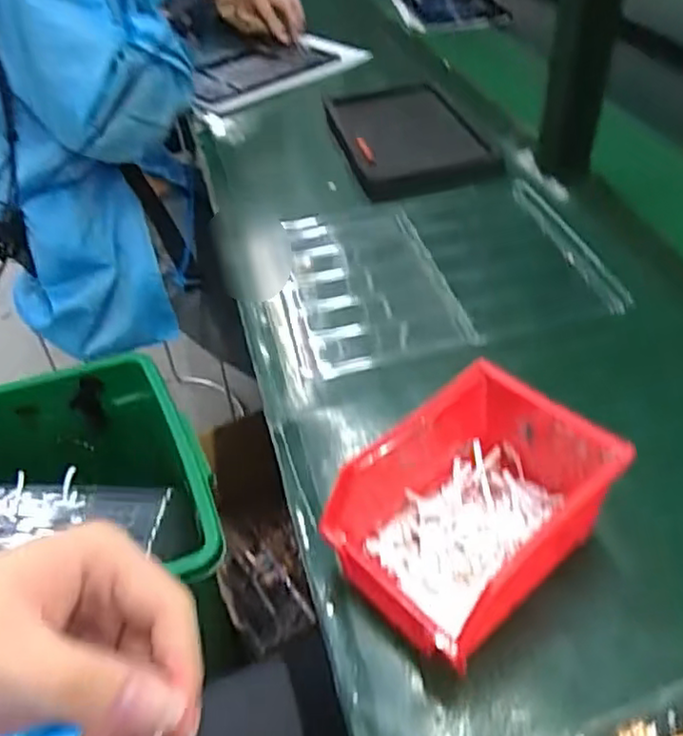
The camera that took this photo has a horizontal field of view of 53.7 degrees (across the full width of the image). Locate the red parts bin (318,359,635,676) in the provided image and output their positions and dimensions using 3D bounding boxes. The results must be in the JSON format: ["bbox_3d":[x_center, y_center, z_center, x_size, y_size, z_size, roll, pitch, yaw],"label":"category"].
[{"bbox_3d":[0.073,0.076,0.380,0.145,0.074,0.100,-31,48,-27],"label":"red parts bin"}]

